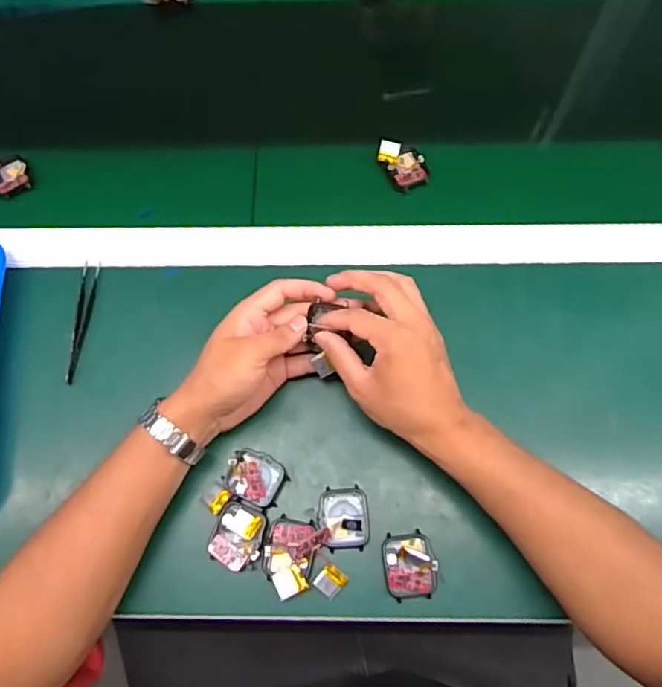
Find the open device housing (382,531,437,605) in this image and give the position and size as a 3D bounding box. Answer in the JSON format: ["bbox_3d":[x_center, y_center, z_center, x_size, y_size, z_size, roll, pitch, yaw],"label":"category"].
[{"bbox_3d":[0.060,0.170,0.433,0.038,0.017,0.047,-7,71,-1],"label":"open device housing"}]

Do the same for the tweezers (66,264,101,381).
[{"bbox_3d":[-0.225,-0.021,0.515,0.015,0.006,0.116,2,71,3],"label":"tweezers"}]

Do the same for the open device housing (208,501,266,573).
[{"bbox_3d":[-0.073,0.151,0.445,0.039,0.008,0.048,10,71,5],"label":"open device housing"}]

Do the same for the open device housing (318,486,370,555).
[{"bbox_3d":[0.010,0.138,0.451,0.039,0.010,0.048,-2,71,1],"label":"open device housing"}]

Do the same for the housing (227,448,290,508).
[{"bbox_3d":[-0.061,0.109,0.463,0.045,0.010,0.039,20,73,9],"label":"housing"}]

